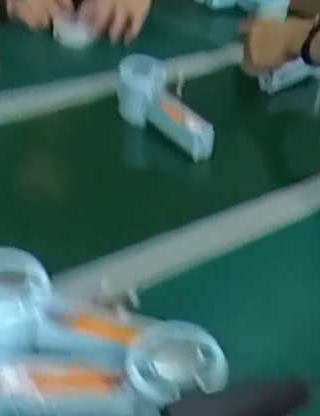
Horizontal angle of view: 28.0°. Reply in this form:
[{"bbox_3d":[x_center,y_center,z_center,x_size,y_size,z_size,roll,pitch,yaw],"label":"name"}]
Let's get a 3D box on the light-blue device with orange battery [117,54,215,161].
[{"bbox_3d":[-0.001,-0.106,0.720,0.045,0.085,0.177,-12,36,-22],"label":"light-blue device with orange battery"}]

